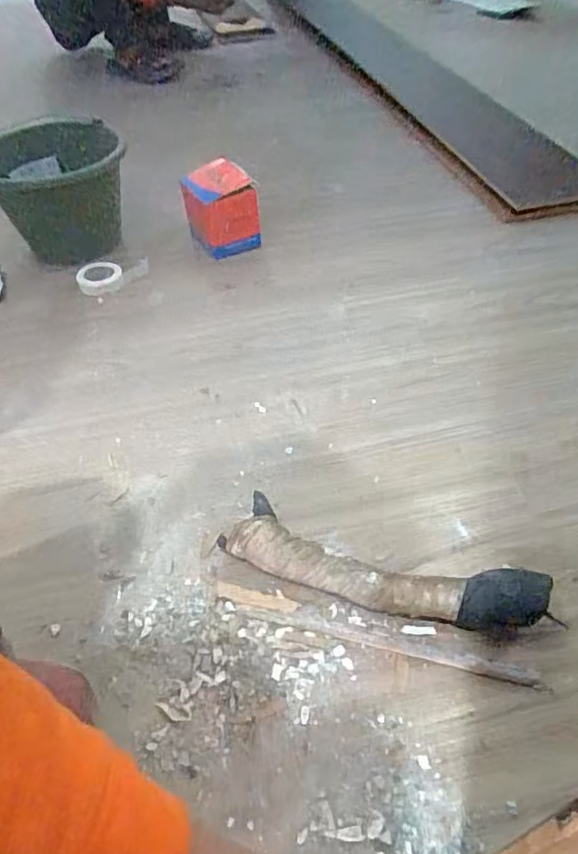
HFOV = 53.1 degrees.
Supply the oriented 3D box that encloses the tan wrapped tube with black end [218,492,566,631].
[{"bbox_3d":[0.085,0.140,0.558,0.312,0.049,0.070,14,50,17],"label":"tan wrapped tube with black end"}]

